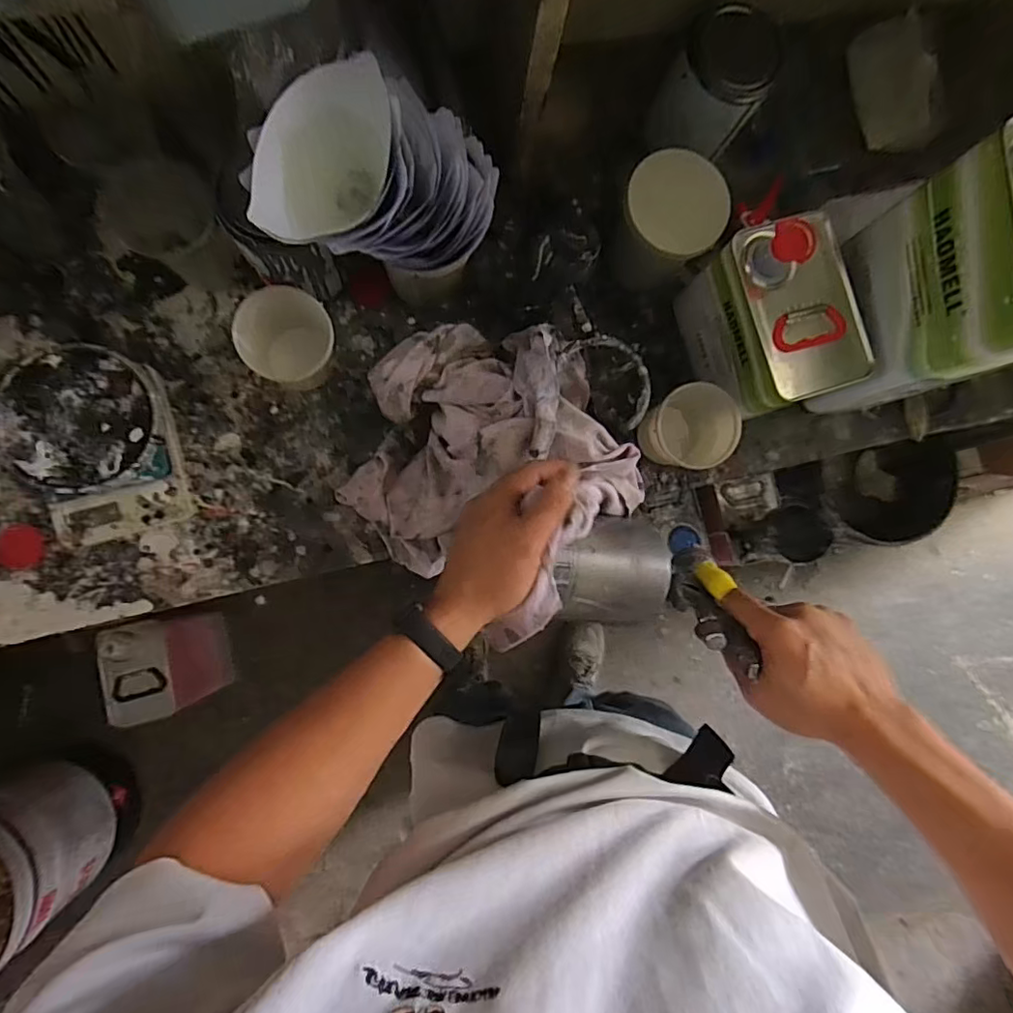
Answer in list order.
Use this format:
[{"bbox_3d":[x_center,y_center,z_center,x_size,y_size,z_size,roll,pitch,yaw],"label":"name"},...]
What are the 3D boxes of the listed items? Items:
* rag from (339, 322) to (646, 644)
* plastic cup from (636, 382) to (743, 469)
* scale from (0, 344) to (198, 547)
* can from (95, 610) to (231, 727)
[{"bbox_3d":[-0.030,-0.035,0.513,0.239,0.275,0.213,44,81,0],"label":"rag"},{"bbox_3d":[0.205,-0.089,0.639,0.092,0.081,0.084,1,83,-6],"label":"plastic cup"},{"bbox_3d":[-0.430,-0.066,0.579,0.152,0.043,0.201,-16,86,-8],"label":"scale"},{"bbox_3d":[-0.648,0.302,1.068,0.119,0.302,0.171,-9,85,-7],"label":"can"}]

